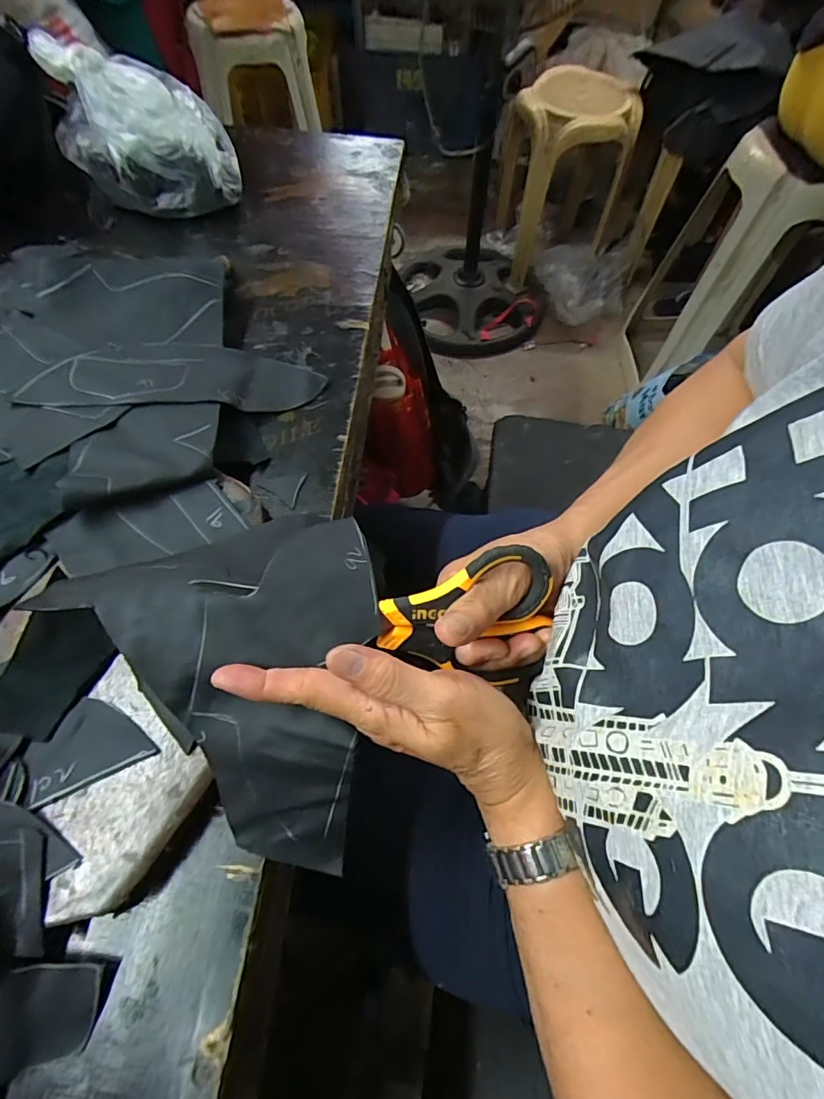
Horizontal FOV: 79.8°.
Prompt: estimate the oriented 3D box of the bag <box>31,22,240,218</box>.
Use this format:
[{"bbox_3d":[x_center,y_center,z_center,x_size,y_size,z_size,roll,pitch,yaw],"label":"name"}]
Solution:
[{"bbox_3d":[-0.274,-0.413,0.499,0.177,0.110,0.111,3,63,0],"label":"bag"}]

